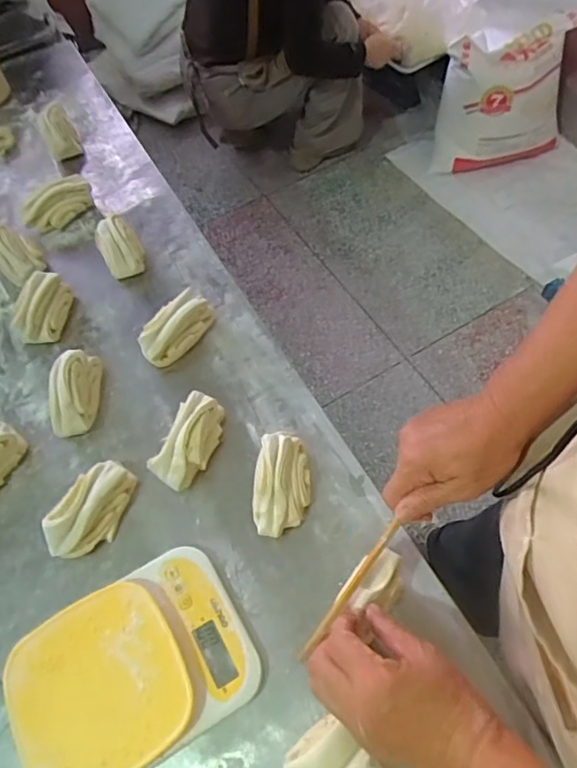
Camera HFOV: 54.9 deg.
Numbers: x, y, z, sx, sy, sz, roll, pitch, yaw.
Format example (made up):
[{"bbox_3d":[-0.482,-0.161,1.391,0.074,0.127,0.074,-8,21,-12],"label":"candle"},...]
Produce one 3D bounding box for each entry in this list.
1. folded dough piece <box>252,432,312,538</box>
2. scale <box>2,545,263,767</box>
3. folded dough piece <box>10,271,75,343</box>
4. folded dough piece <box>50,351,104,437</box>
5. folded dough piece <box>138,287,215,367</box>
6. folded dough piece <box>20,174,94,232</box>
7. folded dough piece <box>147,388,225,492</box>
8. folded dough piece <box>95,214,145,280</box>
[{"bbox_3d":[-0.005,0.098,0.547,0.053,0.042,0.100,3,60,6],"label":"folded dough piece"},{"bbox_3d":[-0.134,0.248,0.482,0.191,0.034,0.143,-29,62,-12],"label":"scale"},{"bbox_3d":[-0.300,-0.093,0.682,0.051,0.047,0.091,6,61,7],"label":"folded dough piece"},{"bbox_3d":[-0.239,0.008,0.617,0.049,0.050,0.100,-6,60,1],"label":"folded dough piece"},{"bbox_3d":[-0.134,-0.066,0.652,0.048,0.045,0.098,30,66,19],"label":"folded dough piece"},{"bbox_3d":[-0.321,-0.249,0.770,0.103,0.047,0.051,-30,62,-13],"label":"folded dough piece"},{"bbox_3d":[-0.102,0.059,0.581,0.045,0.045,0.100,20,63,15],"label":"folded dough piece"},{"bbox_3d":[-0.221,-0.180,0.726,0.050,0.044,0.089,-27,62,-11],"label":"folded dough piece"}]

